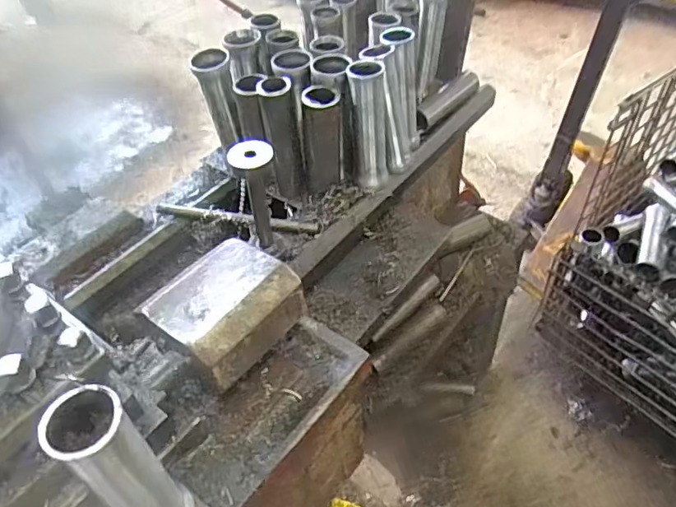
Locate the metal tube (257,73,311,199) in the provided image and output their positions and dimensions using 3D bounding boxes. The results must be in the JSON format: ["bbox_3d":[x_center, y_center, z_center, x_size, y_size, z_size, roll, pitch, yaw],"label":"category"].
[{"bbox_3d":[-0.076,-0.161,0.786,0.046,0.178,0.044,-14,47,-6],"label":"metal tube"}]

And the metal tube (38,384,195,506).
[{"bbox_3d":[-0.162,0.167,0.422,0.054,0.183,0.047,31,58,30],"label":"metal tube"}]

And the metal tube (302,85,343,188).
[{"bbox_3d":[-0.021,-0.169,0.797,0.060,0.143,0.051,-2,47,5],"label":"metal tube"}]

